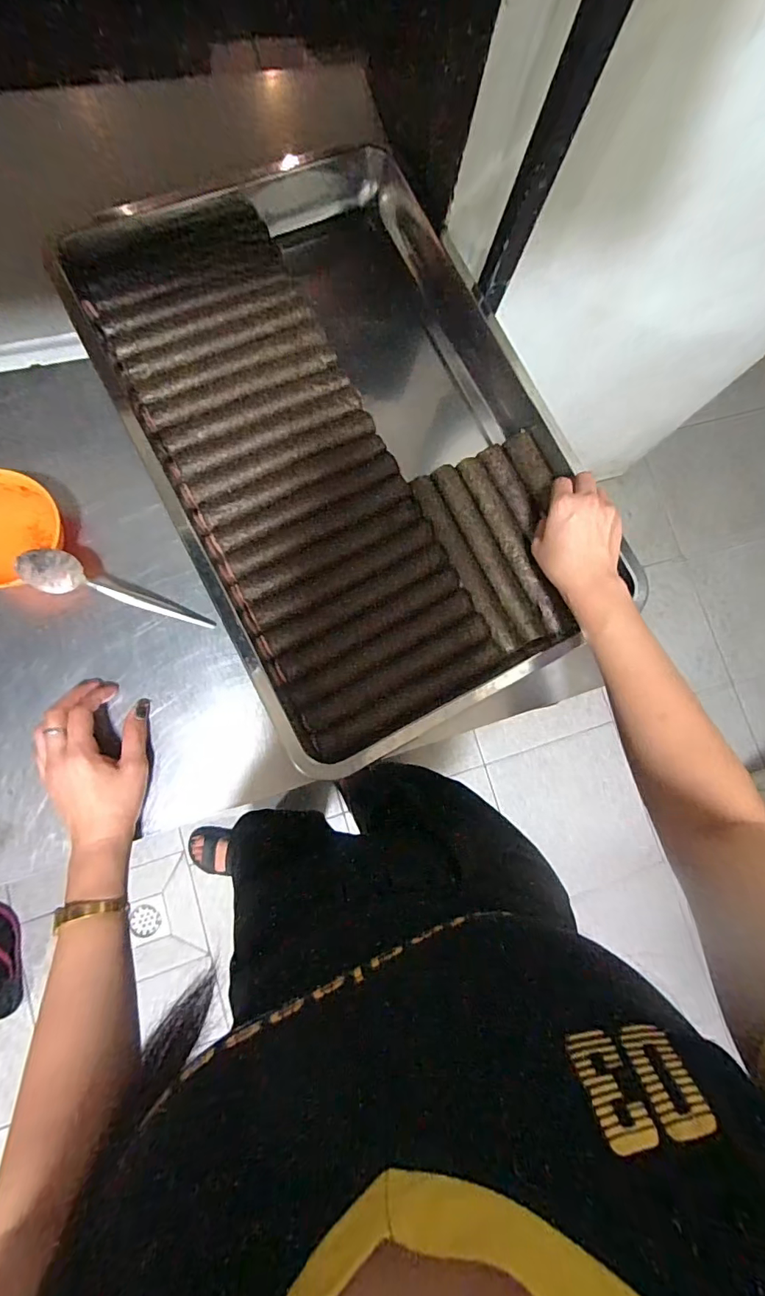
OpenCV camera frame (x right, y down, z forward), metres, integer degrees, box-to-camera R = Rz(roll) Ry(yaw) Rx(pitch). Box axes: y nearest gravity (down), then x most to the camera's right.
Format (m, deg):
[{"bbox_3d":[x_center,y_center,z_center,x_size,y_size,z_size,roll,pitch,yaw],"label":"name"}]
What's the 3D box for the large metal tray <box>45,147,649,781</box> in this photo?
[{"bbox_3d":[-0.033,-0.220,0.494,0.384,0.062,0.590,-27,86,-7],"label":"large metal tray"}]

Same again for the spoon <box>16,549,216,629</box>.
[{"bbox_3d":[-0.242,-0.050,0.448,0.163,0.026,0.036,20,81,-28],"label":"spoon"}]

